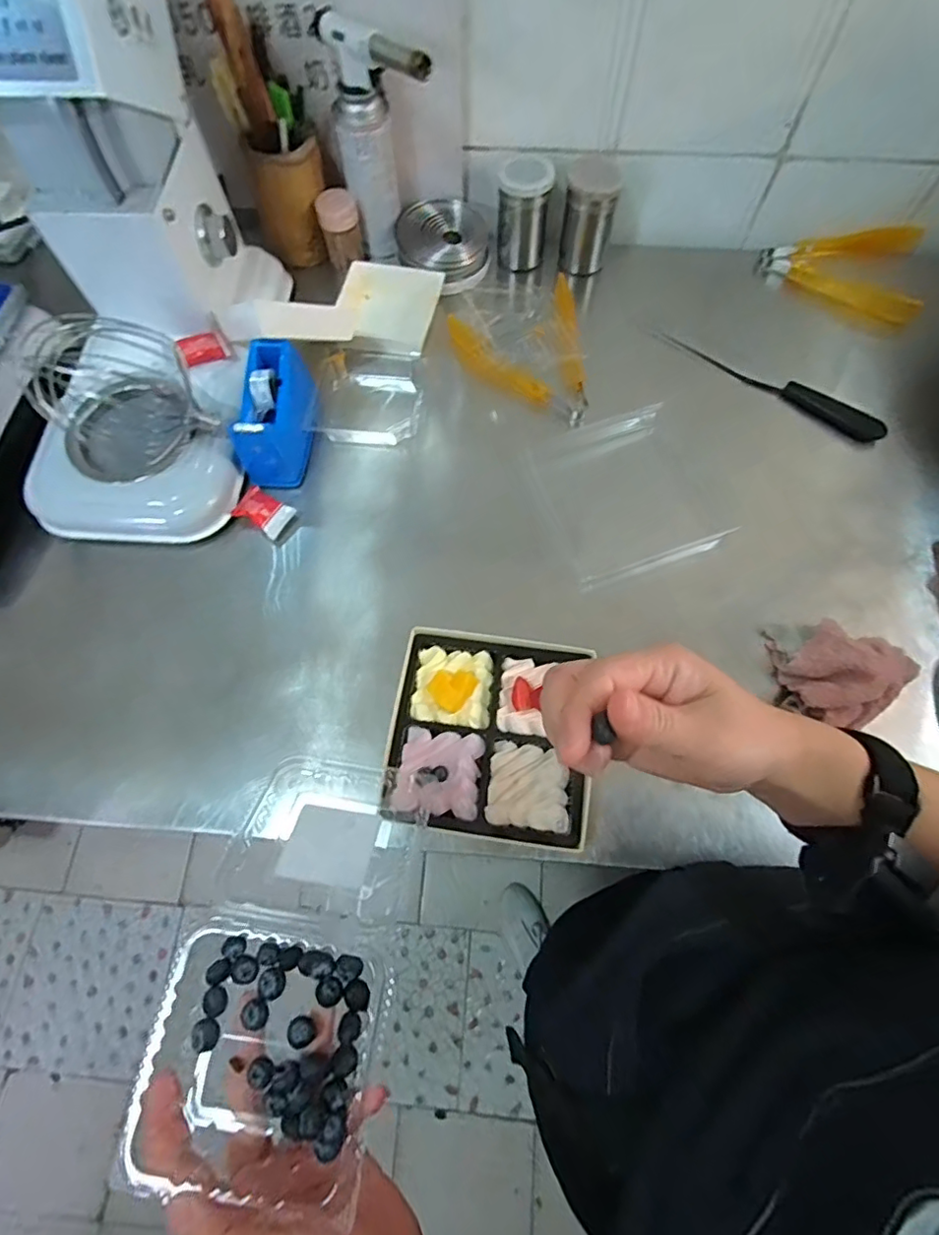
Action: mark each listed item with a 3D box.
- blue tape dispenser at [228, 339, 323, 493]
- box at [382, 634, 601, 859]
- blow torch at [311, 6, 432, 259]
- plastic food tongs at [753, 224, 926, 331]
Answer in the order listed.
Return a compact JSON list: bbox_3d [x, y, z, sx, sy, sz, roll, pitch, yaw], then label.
[{"bbox_3d":[-0.218,-0.229,0.623,0.074,0.078,0.138,7,68,3],"label":"blue tape dispenser"},{"bbox_3d":[0.019,0.108,0.523,0.176,0.040,0.178,8,68,4],"label":"box"},{"bbox_3d":[-0.101,-0.547,0.667,0.100,0.220,0.129,-7,68,-3],"label":"blow torch"},{"bbox_3d":[0.484,-0.459,0.741,0.198,0.032,0.161,14,68,6],"label":"plastic food tongs"}]

